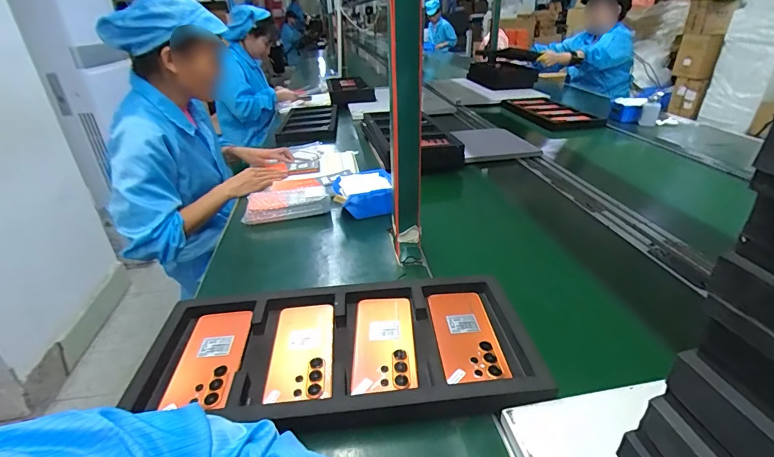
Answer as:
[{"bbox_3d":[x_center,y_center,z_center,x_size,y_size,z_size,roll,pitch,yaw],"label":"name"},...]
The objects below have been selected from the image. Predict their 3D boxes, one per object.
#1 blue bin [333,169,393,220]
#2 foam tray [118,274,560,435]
[{"bbox_3d":[-0.049,-0.076,0.916,0.125,0.070,0.127,-8,29,-11],"label":"blue bin"},{"bbox_3d":[-0.061,0.157,0.518,0.475,0.040,0.216,-4,29,-3],"label":"foam tray"}]

